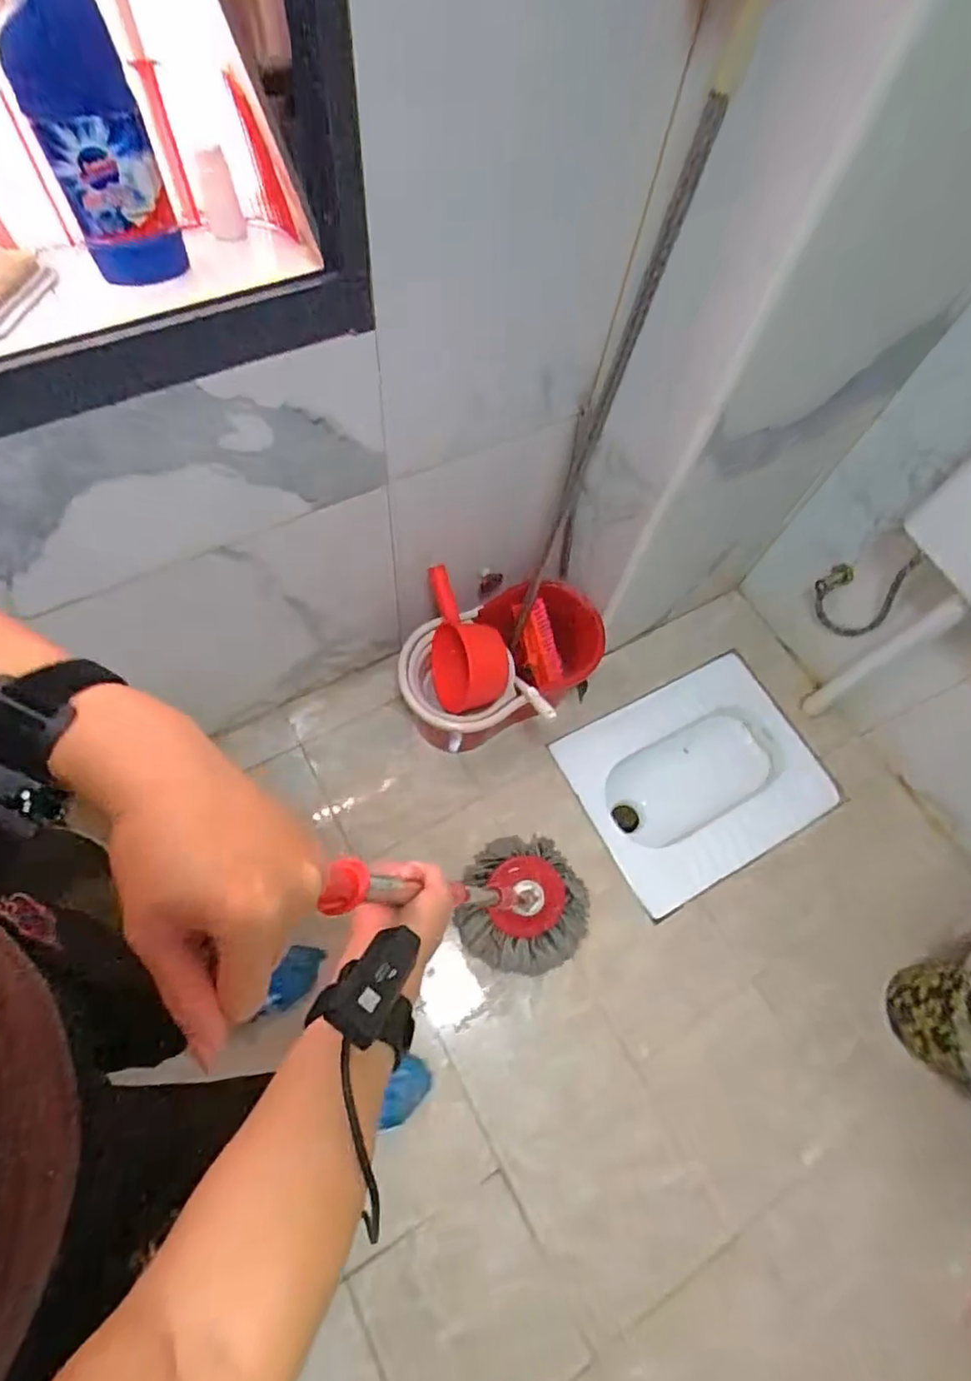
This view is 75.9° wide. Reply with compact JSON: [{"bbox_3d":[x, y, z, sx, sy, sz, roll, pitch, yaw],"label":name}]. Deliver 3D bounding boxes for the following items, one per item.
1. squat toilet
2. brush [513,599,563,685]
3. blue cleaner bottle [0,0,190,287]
[{"bbox_3d":[0.462,0.217,1.467,0.523,0.203,0.422,-26,72,-15],"label":"squat toilet"},{"bbox_3d":[0.110,-0.105,1.306,0.073,0.072,0.182,-15,85,-9],"label":"brush"},{"bbox_3d":[-0.376,-0.541,0.591,0.101,0.253,0.089,-20,70,-13],"label":"blue cleaner bottle"}]

